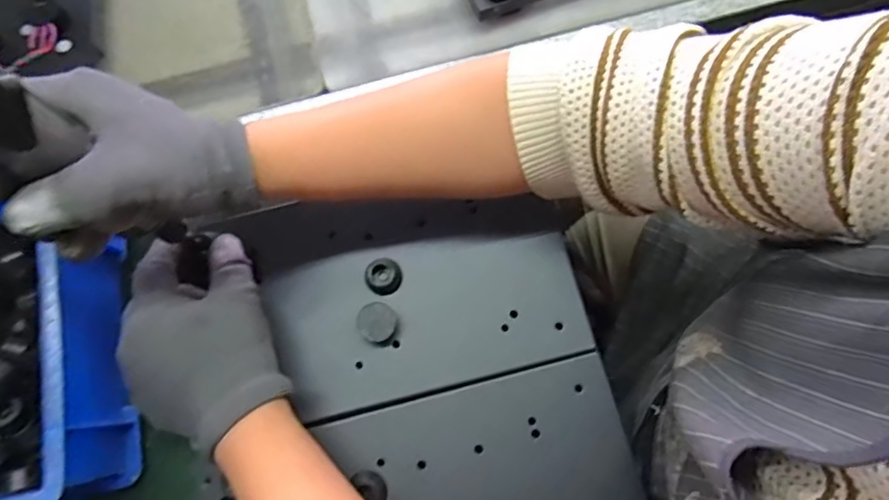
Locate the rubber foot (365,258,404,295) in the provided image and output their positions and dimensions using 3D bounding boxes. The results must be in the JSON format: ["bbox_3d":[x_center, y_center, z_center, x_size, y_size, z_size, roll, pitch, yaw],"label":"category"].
[{"bbox_3d":[-0.041,0.016,0.376,0.024,0.011,0.026,0,77,2],"label":"rubber foot"}]

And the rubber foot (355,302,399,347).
[{"bbox_3d":[-0.043,0.048,0.370,0.026,0.012,0.025,0,77,2],"label":"rubber foot"}]

